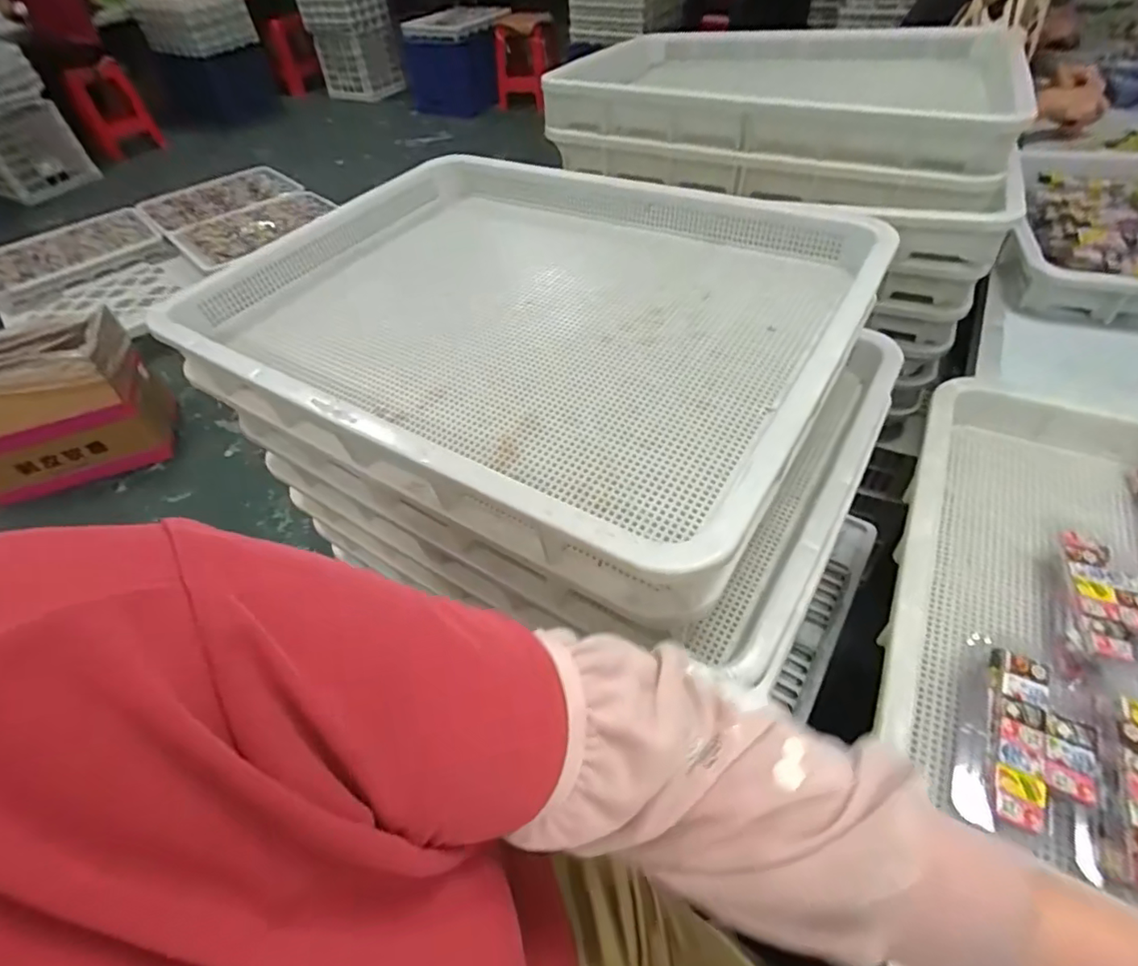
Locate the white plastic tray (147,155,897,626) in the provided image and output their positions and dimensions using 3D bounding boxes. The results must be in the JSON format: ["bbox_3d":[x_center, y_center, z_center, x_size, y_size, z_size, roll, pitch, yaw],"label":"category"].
[{"bbox_3d":[-0.053,-0.194,0.565,0.621,0.074,0.483,24,55,23],"label":"white plastic tray"}]

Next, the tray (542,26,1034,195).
[{"bbox_3d":[0.325,-0.636,0.873,0.611,0.102,0.539,12,51,15],"label":"tray"}]

